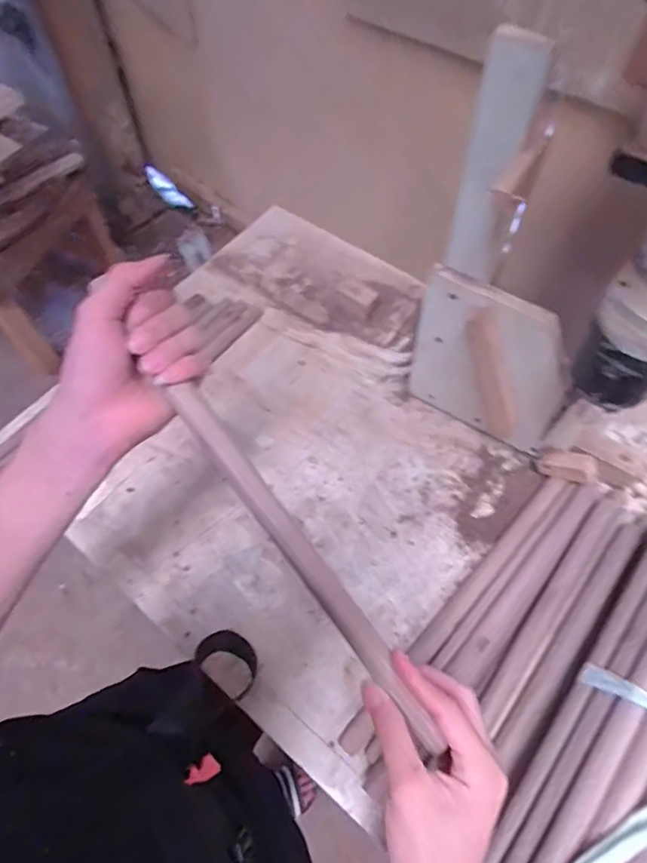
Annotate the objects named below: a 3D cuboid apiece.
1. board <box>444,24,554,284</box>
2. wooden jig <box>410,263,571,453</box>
[{"bbox_3d":[0.130,-0.202,0.414,0.042,0.187,0.019,24,64,14],"label":"board"},{"bbox_3d":[0.176,-0.066,0.565,0.166,0.208,0.022,30,65,17],"label":"wooden jig"}]

